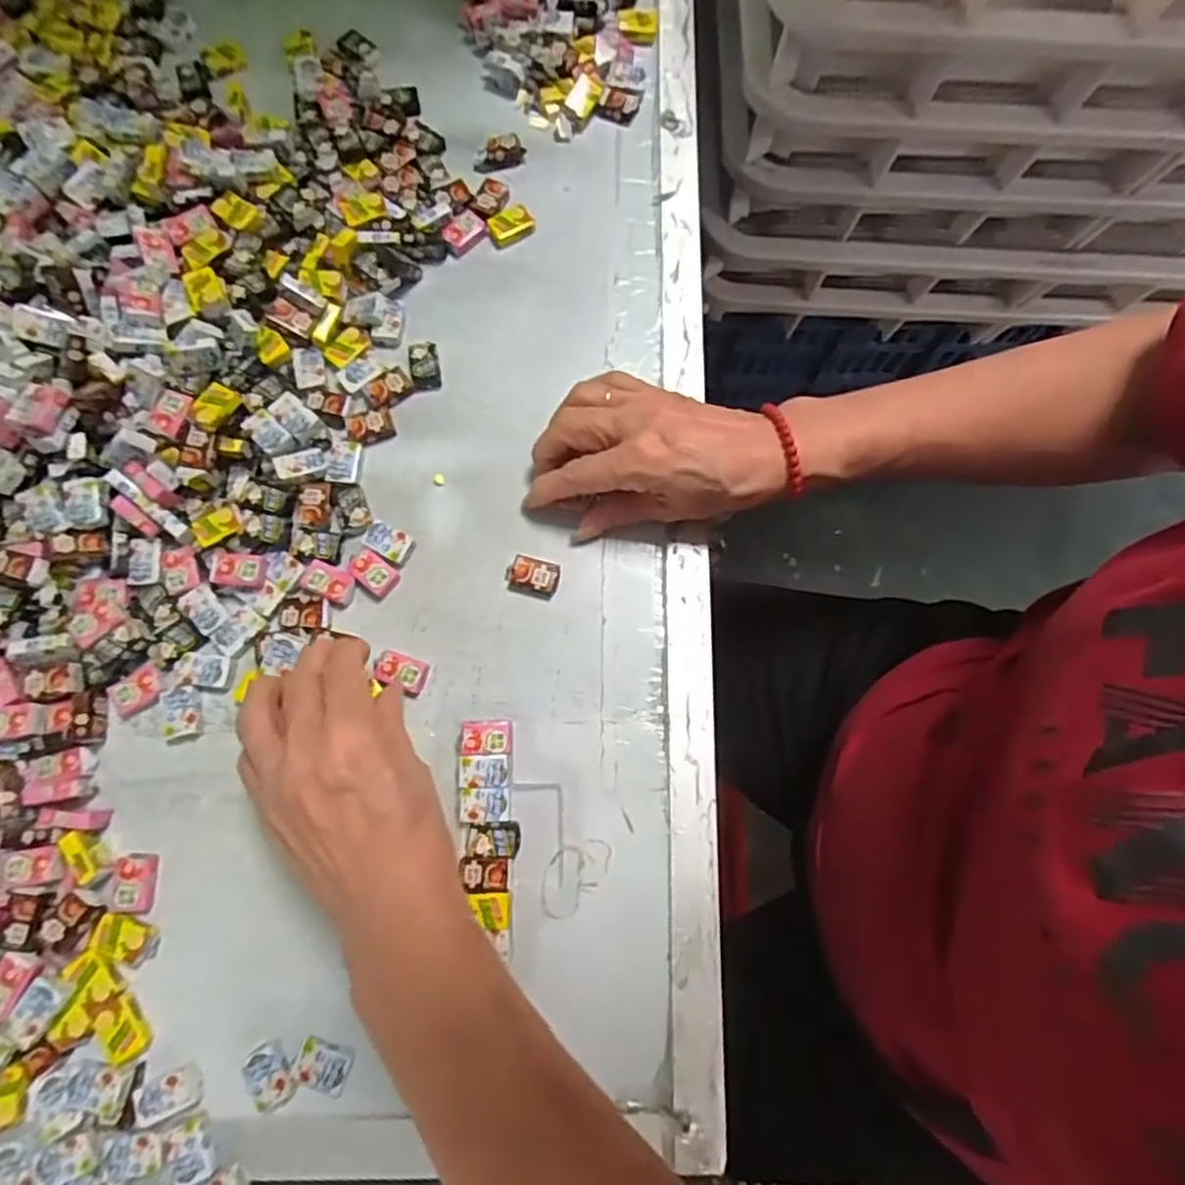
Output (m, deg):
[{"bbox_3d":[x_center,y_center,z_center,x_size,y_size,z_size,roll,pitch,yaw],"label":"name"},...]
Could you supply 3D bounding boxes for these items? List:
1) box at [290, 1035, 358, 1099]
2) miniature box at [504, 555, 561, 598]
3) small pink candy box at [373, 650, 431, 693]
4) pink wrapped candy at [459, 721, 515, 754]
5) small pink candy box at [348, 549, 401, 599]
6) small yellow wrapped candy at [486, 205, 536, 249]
[{"bbox_3d":[-0.126,0.221,0.308,0.025,0.004,0.020,16,78,2],"label":"box"},{"bbox_3d":[-0.033,-0.009,0.366,0.029,0.011,0.018,10,78,1],"label":"miniature box"},{"bbox_3d":[-0.102,0.042,0.355,0.027,0.007,0.017,18,78,2],"label":"small pink candy box"},{"bbox_3d":[-0.055,0.076,0.348,0.026,0.010,0.017,3,78,-1],"label":"pink wrapped candy"},{"bbox_3d":[-0.120,-0.011,0.363,0.027,0.005,0.017,38,80,7],"label":"small pink candy box"},{"bbox_3d":[-0.051,-0.230,0.415,0.027,0.007,0.020,-29,80,-7],"label":"small yellow wrapped candy"}]

